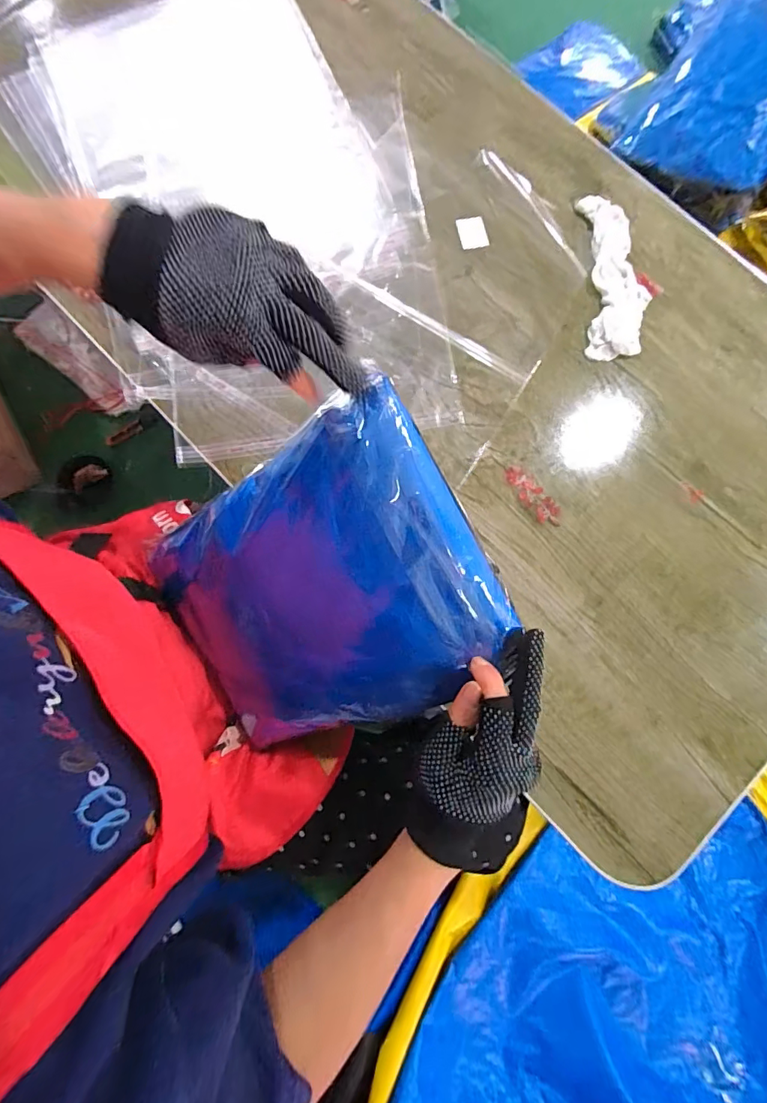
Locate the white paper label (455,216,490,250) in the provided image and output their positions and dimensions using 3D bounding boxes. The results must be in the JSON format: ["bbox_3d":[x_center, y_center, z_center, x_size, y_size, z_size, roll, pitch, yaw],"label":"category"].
[{"bbox_3d":[0.102,-0.366,0.527,0.031,0.005,0.038,-13,80,-2],"label":"white paper label"}]

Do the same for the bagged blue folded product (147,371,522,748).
[{"bbox_3d":[-0.069,0.042,0.393,0.318,0.031,0.222,-28,89,33],"label":"bagged blue folded product"}]

